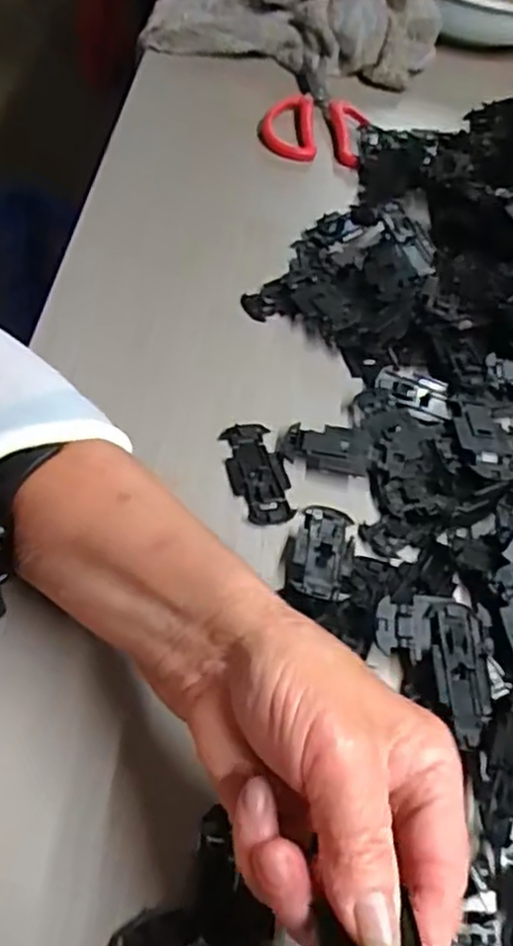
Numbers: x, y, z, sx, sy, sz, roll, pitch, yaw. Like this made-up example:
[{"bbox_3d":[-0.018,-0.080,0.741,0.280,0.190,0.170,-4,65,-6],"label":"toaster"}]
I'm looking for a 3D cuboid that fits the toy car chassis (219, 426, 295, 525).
[{"bbox_3d":[0.001,-0.001,0.395,0.029,0.004,0.063,-7,55,-17],"label":"toy car chassis"}]

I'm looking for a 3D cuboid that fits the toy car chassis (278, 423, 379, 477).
[{"bbox_3d":[0.040,-0.014,0.408,0.052,0.009,0.026,14,52,-1],"label":"toy car chassis"}]

